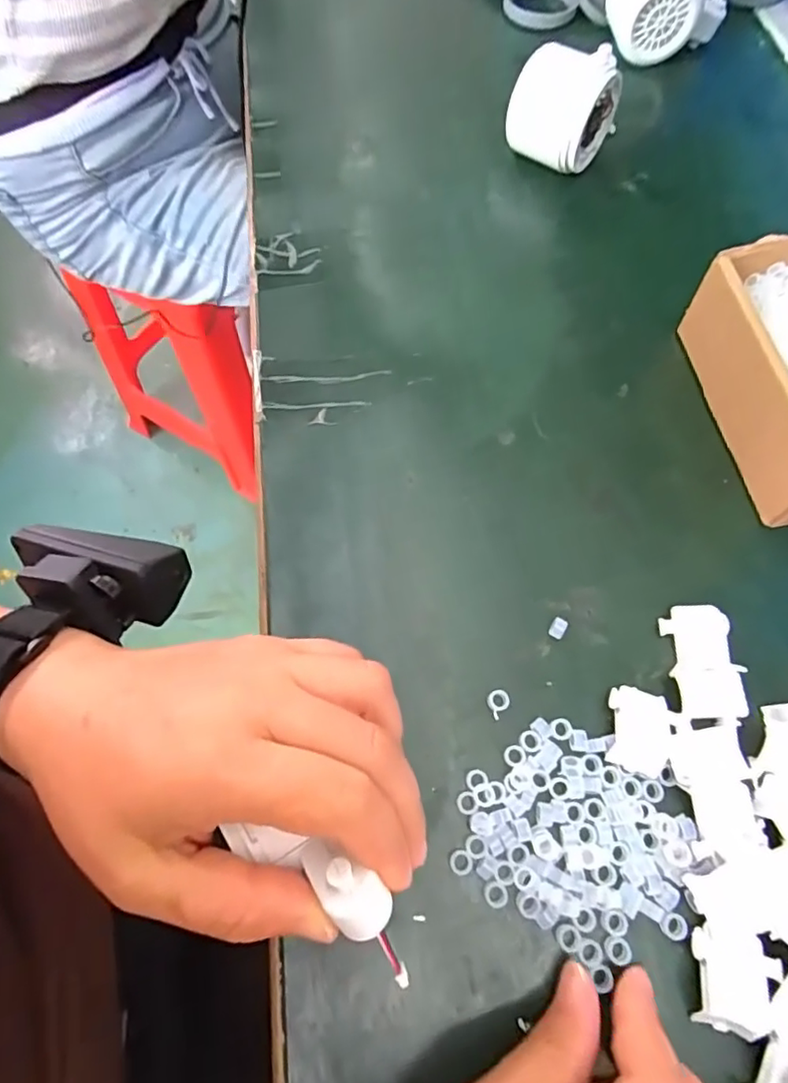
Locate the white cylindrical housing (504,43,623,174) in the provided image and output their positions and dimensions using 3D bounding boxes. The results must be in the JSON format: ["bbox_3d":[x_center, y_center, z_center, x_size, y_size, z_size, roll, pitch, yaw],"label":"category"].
[{"bbox_3d":[0.110,-0.281,0.386,0.052,0.066,0.054,40,72,16],"label":"white cylindrical housing"}]

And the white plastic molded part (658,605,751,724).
[{"bbox_3d":[0.137,0.053,0.265,0.029,0.009,0.049,-1,66,0],"label":"white plastic molded part"}]

